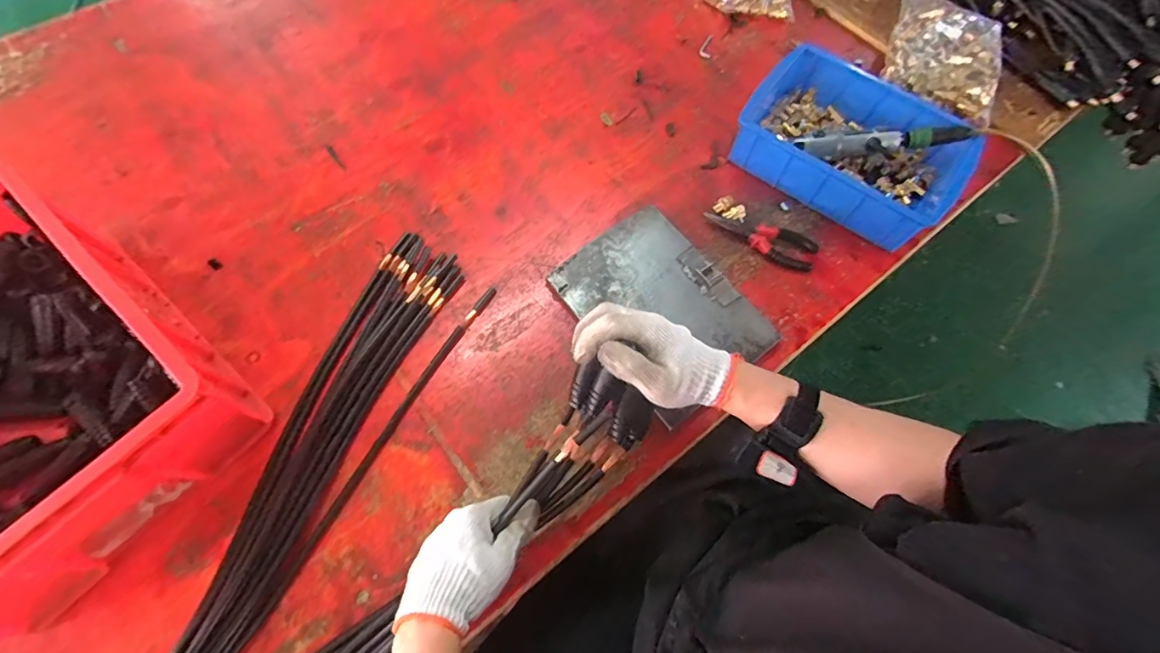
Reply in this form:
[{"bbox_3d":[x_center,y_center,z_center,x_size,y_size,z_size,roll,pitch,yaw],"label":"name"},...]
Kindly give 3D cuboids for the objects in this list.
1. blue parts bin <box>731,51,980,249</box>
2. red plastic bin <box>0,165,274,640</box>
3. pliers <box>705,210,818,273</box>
[{"bbox_3d":[0.392,-0.258,0.714,0.310,0.088,0.199,34,70,12],"label":"blue parts bin"},{"bbox_3d":[-0.598,0.053,0.504,0.415,0.125,0.295,39,71,14],"label":"red plastic bin"},{"bbox_3d":[0.254,-0.127,0.684,0.158,0.021,0.048,20,67,6],"label":"pliers"}]

